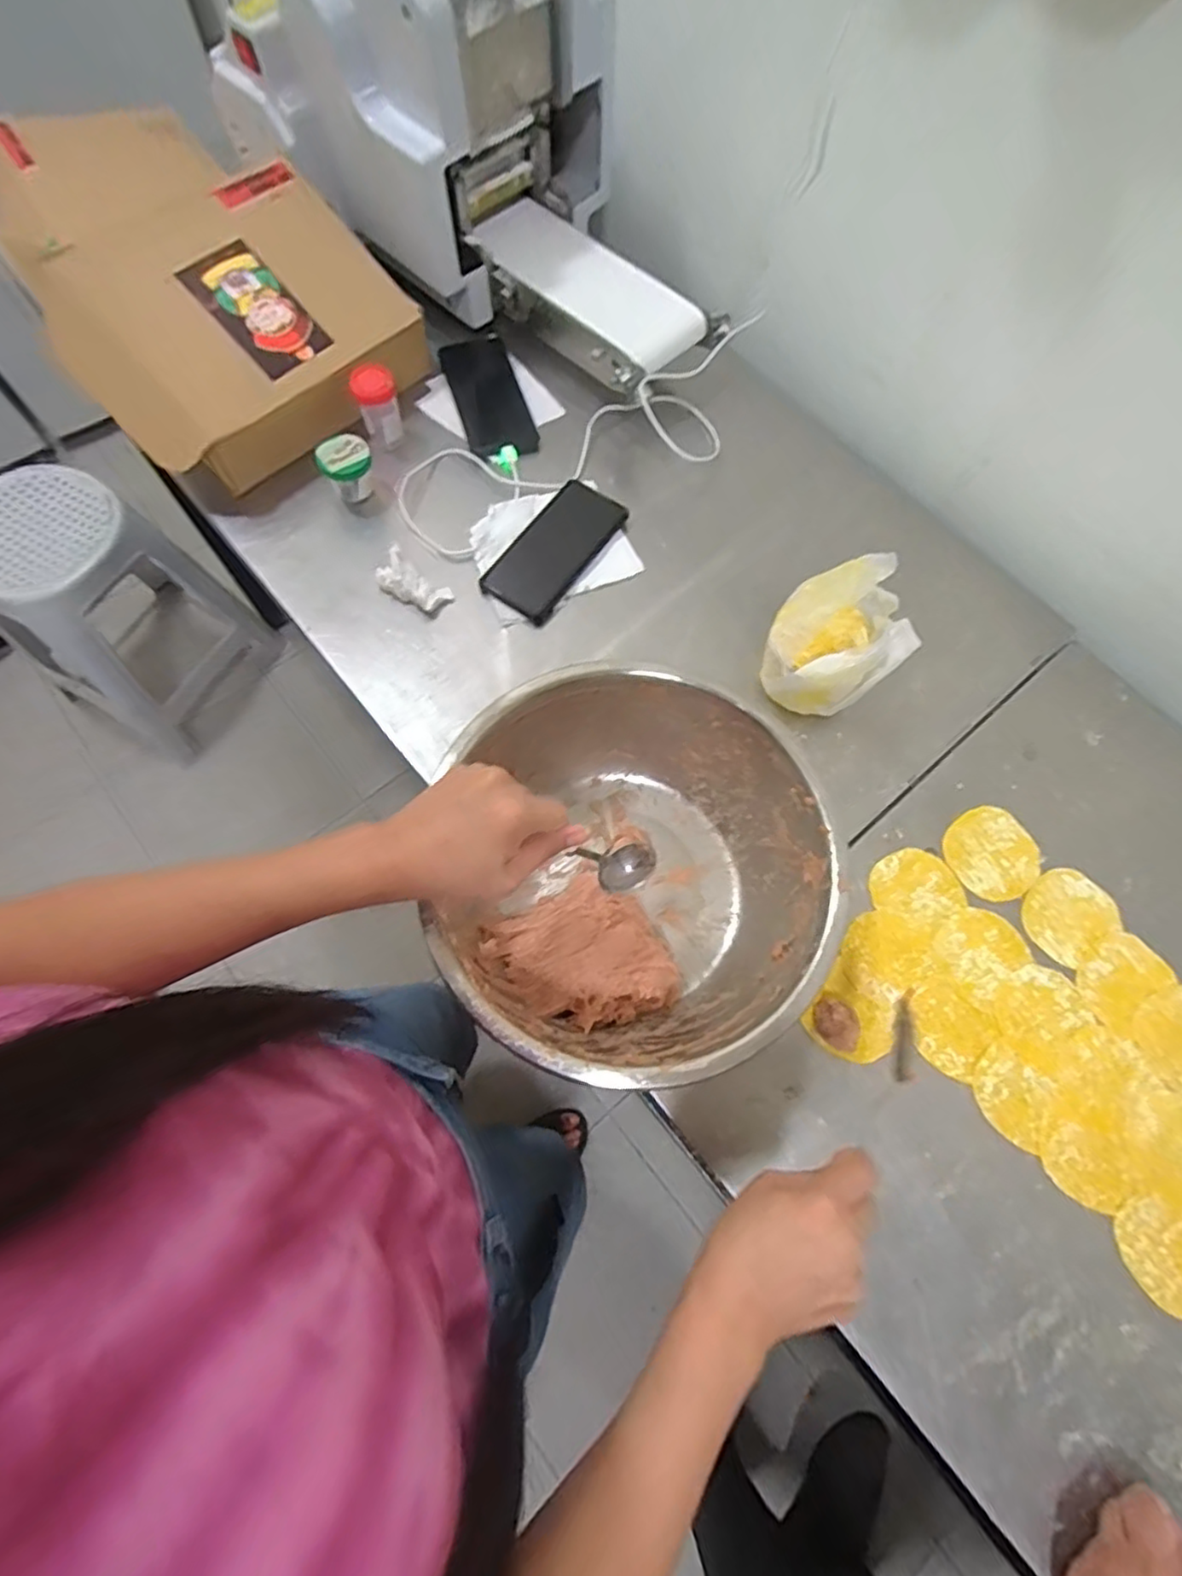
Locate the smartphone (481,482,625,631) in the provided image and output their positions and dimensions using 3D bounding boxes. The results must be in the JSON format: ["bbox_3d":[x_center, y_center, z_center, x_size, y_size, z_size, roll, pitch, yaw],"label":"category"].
[{"bbox_3d":[-0.035,-0.244,0.684,0.078,0.006,0.160,37,75,4],"label":"smartphone"}]

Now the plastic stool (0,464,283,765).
[{"bbox_3d":[-0.925,-0.349,1.295,0.326,0.478,0.334,28,71,10],"label":"plastic stool"}]

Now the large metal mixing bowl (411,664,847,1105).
[{"bbox_3d":[0.035,0.069,0.512,0.256,0.129,0.278,0,69,-1],"label":"large metal mixing bowl"}]

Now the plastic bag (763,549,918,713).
[{"bbox_3d":[0.212,-0.125,0.585,0.110,0.145,0.104,37,73,12],"label":"plastic bag"}]

